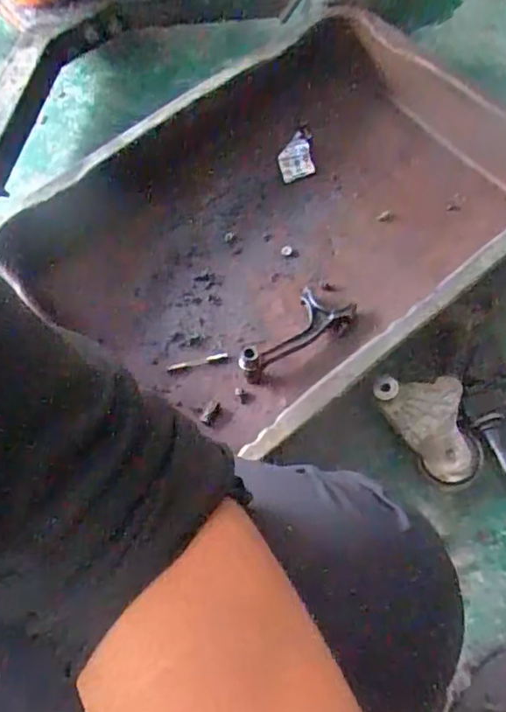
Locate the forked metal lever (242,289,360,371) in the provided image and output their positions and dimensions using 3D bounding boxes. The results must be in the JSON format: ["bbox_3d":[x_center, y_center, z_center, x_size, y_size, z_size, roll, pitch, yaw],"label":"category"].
[{"bbox_3d":[0.053,-0.034,0.747,0.172,0.039,0.069,-37,70,-13],"label":"forked metal lever"}]

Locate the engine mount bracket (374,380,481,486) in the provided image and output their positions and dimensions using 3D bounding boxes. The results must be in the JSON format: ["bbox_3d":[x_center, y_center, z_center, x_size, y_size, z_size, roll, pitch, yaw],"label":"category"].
[{"bbox_3d":[0.197,0.085,0.674,0.099,0.030,0.128,-12,67,-3],"label":"engine mount bracket"}]

